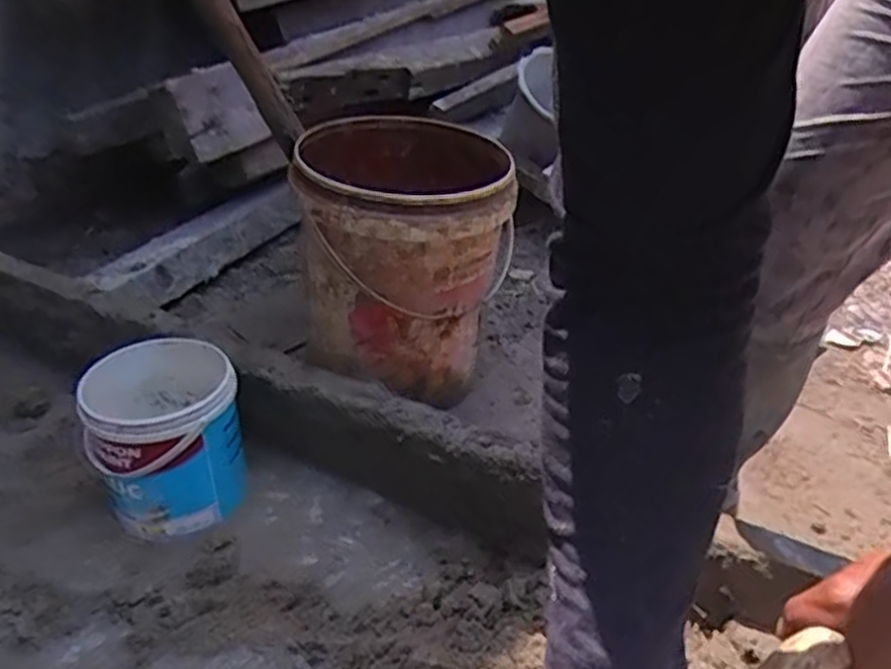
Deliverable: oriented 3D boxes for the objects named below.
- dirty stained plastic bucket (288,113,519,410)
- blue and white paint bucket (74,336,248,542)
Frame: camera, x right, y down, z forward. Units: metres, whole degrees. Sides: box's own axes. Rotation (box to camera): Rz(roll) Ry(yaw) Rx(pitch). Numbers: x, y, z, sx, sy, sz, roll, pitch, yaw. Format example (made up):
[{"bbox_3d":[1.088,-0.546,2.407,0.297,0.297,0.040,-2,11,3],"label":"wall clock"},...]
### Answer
[{"bbox_3d":[-0.061,-0.123,1.166,0.299,0.316,0.344,1,35,-6],"label":"dirty stained plastic bucket"},{"bbox_3d":[-0.348,0.123,0.962,0.169,0.181,0.182,2,34,-1],"label":"blue and white paint bucket"}]

